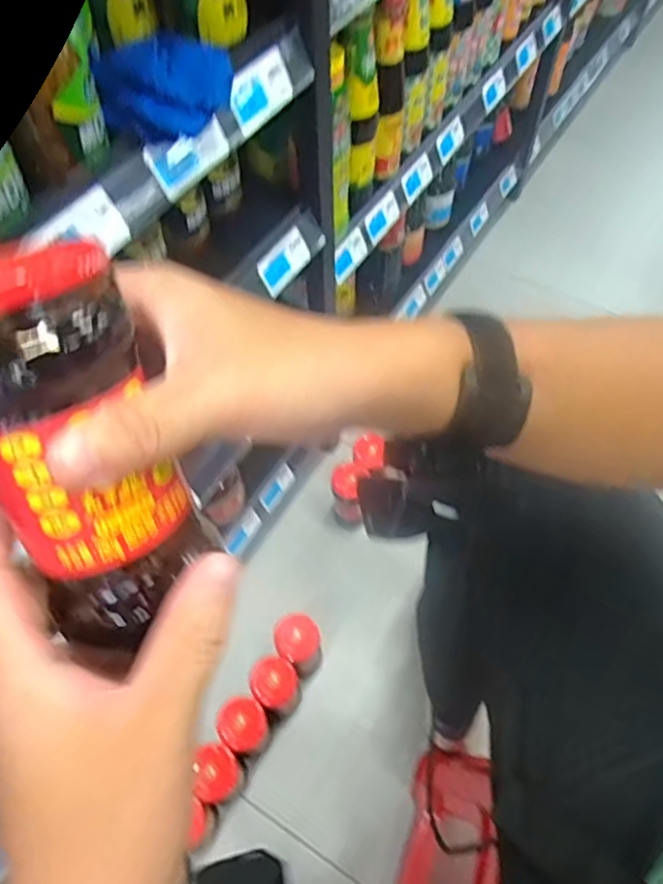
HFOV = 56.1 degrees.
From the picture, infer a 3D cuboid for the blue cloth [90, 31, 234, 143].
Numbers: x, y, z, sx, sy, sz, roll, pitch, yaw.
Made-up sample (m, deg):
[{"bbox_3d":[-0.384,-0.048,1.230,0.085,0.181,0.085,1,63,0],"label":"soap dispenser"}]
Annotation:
[{"bbox_3d":[-0.121,-0.269,0.465,0.061,0.049,0.096,36,65,21],"label":"blue cloth"}]

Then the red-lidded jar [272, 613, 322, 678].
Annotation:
[{"bbox_3d":[-0.050,0.311,0.945,0.064,0.133,0.063,-1,58,1],"label":"red-lidded jar"}]

